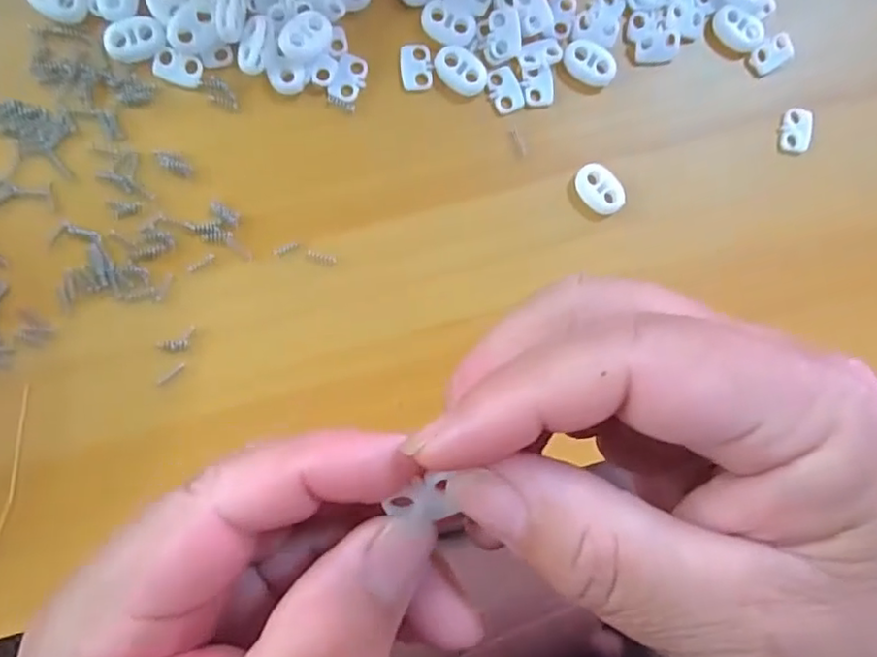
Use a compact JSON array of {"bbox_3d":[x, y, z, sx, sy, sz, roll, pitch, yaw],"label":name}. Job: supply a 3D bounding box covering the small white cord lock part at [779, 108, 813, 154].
[{"bbox_3d":[0.153,-0.085,0.263,0.012,0.005,0.018,2,89,-5],"label":"small white cord lock part"}]

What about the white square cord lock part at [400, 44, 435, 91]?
[{"bbox_3d":[-0.009,-0.106,0.246,0.013,0.004,0.019,-4,90,-5],"label":"white square cord lock part"}]

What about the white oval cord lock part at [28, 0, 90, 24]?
[{"bbox_3d":[-0.144,-0.125,0.232,0.021,0.005,0.016,26,87,-4],"label":"white oval cord lock part"}]

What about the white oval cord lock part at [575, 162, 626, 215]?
[{"bbox_3d":[0.066,-0.057,0.252,0.015,0.006,0.022,-40,93,-4],"label":"white oval cord lock part"}]

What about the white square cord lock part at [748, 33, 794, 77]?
[{"bbox_3d":[0.142,-0.117,0.261,0.019,0.004,0.011,-33,92,-5],"label":"white square cord lock part"}]

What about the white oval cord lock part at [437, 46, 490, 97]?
[{"bbox_3d":[0.009,-0.104,0.247,0.022,0.005,0.015,28,87,-4],"label":"white oval cord lock part"}]

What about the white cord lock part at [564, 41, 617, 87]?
[{"bbox_3d":[0.062,-0.108,0.252,0.023,0.004,0.015,26,87,-4],"label":"white cord lock part"}]

